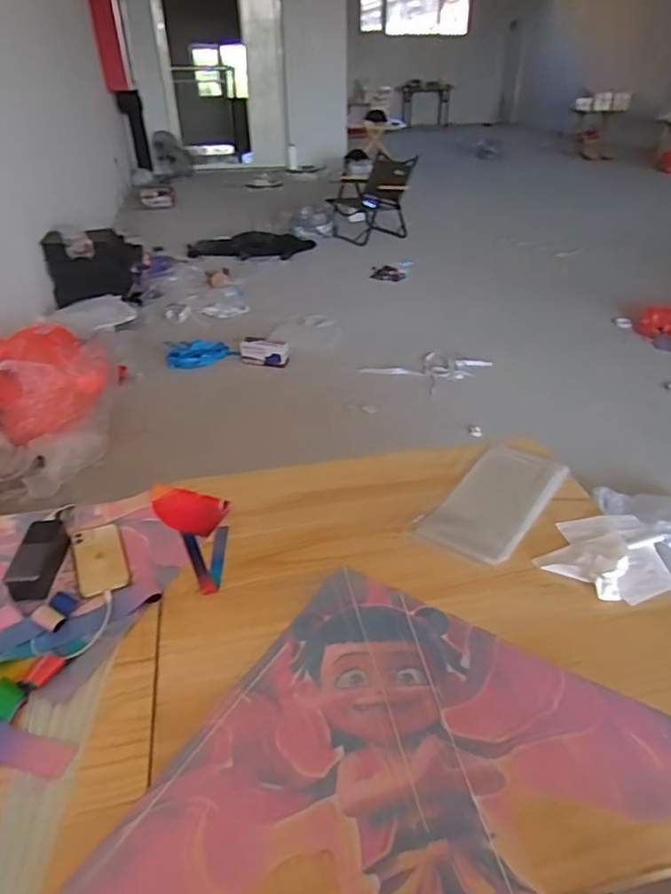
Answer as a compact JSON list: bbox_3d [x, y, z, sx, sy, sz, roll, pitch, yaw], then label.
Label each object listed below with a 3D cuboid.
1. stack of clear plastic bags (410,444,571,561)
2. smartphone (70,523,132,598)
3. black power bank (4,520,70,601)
[{"bbox_3d":[0.299,0.095,1.066,0.162,0.024,0.316,29,52,27],"label":"stack of clear plastic bags"},{"bbox_3d":[-0.389,0.183,0.945,0.079,0.007,0.159,-15,40,-20],"label":"smartphone"},{"bbox_3d":[-0.477,0.177,0.920,0.064,0.043,0.140,-3,36,-6],"label":"black power bank"}]

